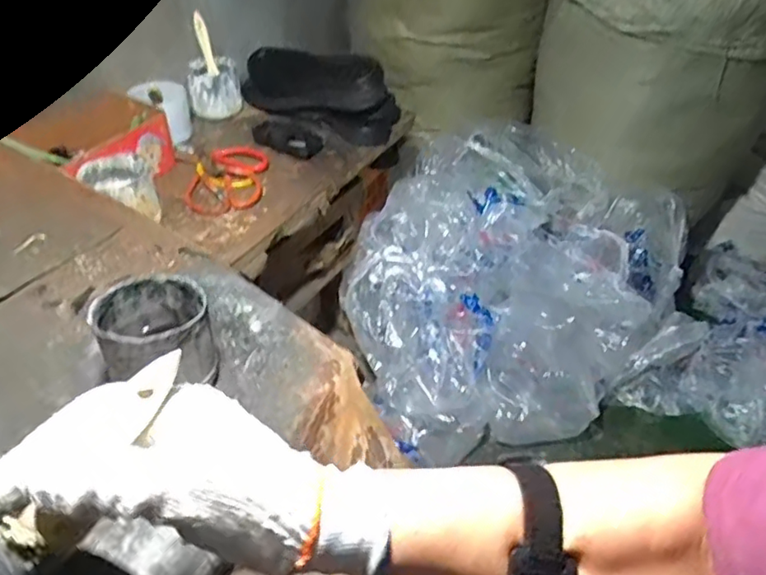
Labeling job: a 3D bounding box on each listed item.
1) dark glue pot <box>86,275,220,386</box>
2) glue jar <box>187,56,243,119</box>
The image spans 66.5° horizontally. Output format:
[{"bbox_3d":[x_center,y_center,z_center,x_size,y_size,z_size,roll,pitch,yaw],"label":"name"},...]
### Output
[{"bbox_3d":[-0.194,0.049,0.509,0.090,0.090,0.098,-3,41,-4],"label":"dark glue pot"},{"bbox_3d":[-0.304,-0.357,1.051,0.091,0.070,0.082,-14,43,-16],"label":"glue jar"}]

